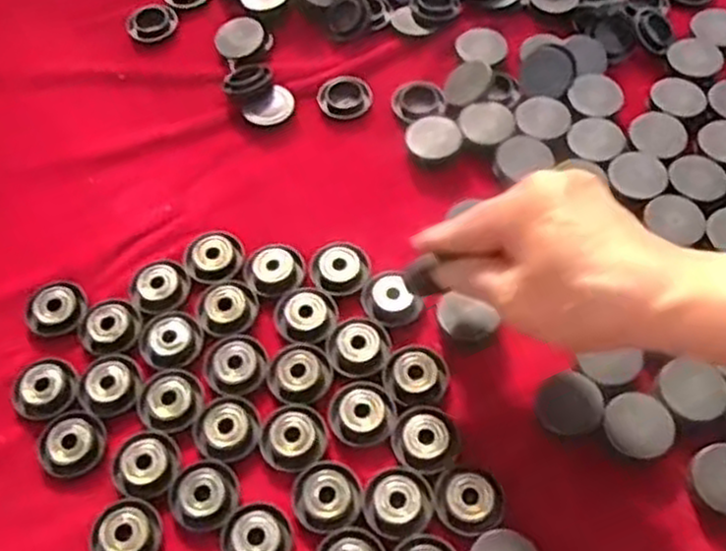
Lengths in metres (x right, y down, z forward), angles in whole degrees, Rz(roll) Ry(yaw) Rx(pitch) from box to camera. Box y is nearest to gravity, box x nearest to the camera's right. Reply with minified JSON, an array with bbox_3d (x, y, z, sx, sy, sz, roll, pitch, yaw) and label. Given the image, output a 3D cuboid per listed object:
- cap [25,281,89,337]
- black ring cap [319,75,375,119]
[{"bbox_3d":[-0.167,0.017,0.423,0.032,0.005,0.032,-1,60,1],"label":"cap"},{"bbox_3d":[-0.011,-0.114,0.496,0.034,0.007,0.029,-19,61,-9],"label":"black ring cap"}]

